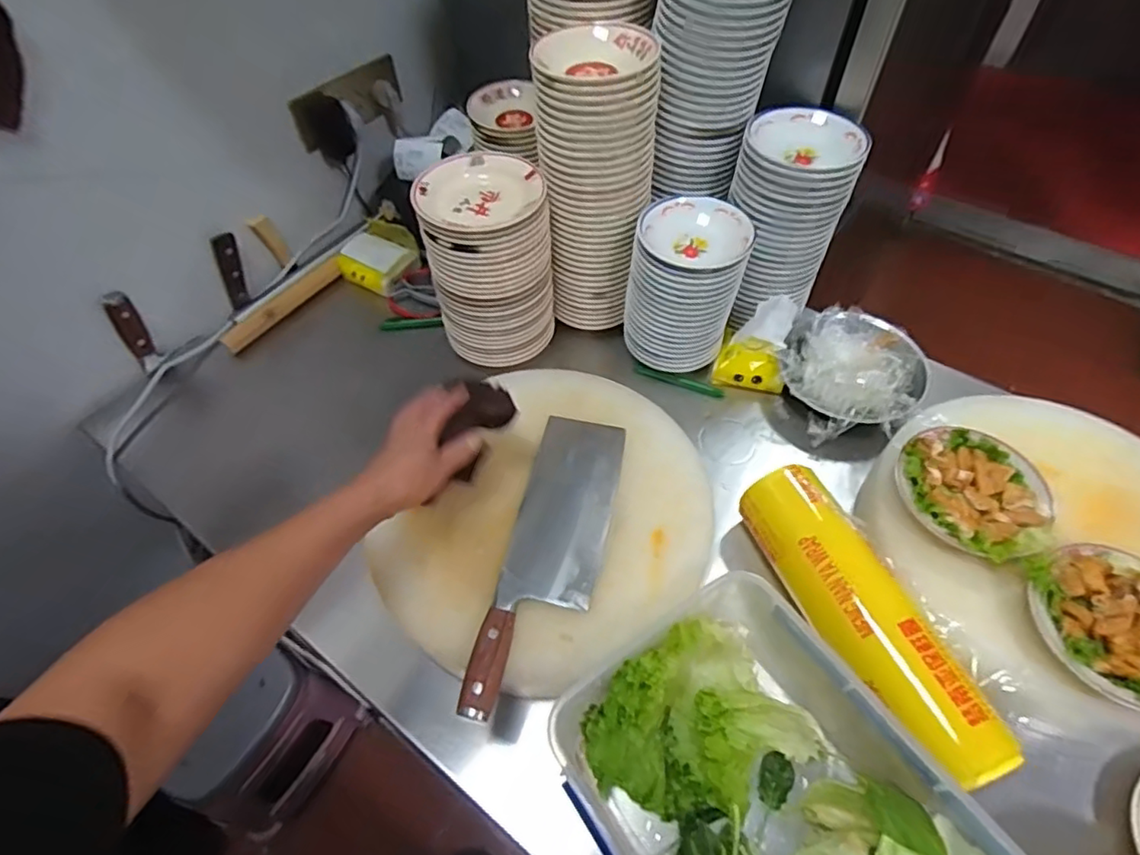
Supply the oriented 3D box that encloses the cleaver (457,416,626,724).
[{"bbox_3d":[-0.016,0.123,0.617,0.097,0.029,0.335,9,55,9],"label":"cleaver"}]

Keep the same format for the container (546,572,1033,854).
[{"bbox_3d":[0.174,0.328,0.489,0.250,0.133,0.352,-28,58,-17],"label":"container"}]

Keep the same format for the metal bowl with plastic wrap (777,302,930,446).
[{"bbox_3d":[0.367,-0.070,0.797,0.176,0.067,0.182,-1,54,2],"label":"metal bowl with plastic wrap"}]

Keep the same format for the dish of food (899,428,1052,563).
[{"bbox_3d":[0.412,0.070,0.624,0.141,0.046,0.135,-1,54,2],"label":"dish of food"}]

